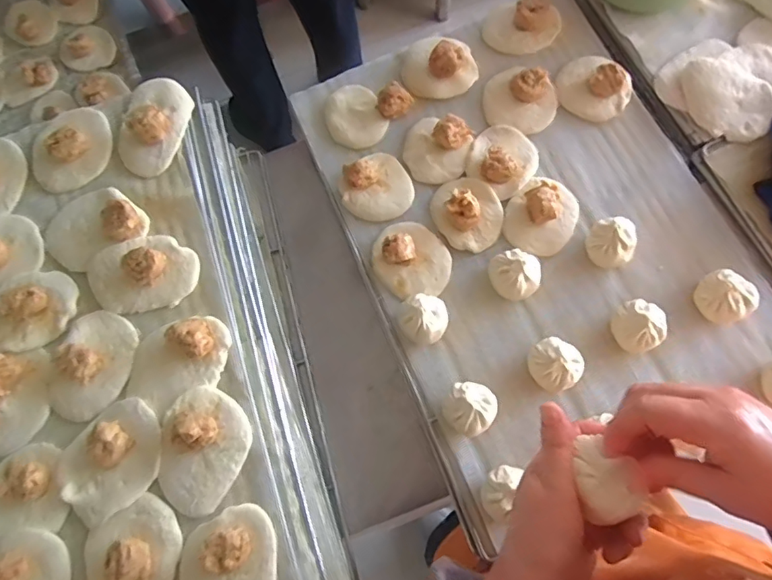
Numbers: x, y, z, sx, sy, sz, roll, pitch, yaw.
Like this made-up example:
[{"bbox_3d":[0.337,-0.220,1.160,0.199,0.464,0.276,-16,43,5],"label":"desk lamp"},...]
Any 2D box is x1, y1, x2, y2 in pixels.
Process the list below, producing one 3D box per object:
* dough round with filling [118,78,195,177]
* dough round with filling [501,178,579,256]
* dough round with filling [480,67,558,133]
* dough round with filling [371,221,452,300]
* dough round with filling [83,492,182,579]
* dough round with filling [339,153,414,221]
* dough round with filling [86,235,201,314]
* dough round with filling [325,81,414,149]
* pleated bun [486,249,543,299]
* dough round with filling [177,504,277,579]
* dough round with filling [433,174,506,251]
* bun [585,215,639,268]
[{"bbox_3d":[-0.264,-0.188,0.564,0.071,0.030,0.114,8,75,6],"label":"dough round with filling"},{"bbox_3d":[0.180,-0.088,0.582,0.077,0.031,0.088,35,80,12],"label":"dough round with filling"},{"bbox_3d":[0.166,-0.237,0.624,0.089,0.031,0.075,24,78,10],"label":"dough round with filling"},{"bbox_3d":[0.029,-0.039,0.578,0.086,0.033,0.089,-1,75,4],"label":"dough round with filling"},{"bbox_3d":[-0.219,0.235,0.439,0.084,0.023,0.089,0,75,1],"label":"dough round with filling"},{"bbox_3d":[-0.009,-0.126,0.604,0.080,0.036,0.082,-1,75,4],"label":"dough round with filling"},{"bbox_3d":[-0.252,-0.020,0.520,0.114,0.026,0.076,-6,75,-1],"label":"dough round with filling"},{"bbox_3d":[-0.031,-0.229,0.638,0.086,0.034,0.094,-1,75,4],"label":"dough round with filling"},{"bbox_3d":[0.143,-0.020,0.560,0.052,0.038,0.056,-1,75,4],"label":"pleated bun"},{"bbox_3d":[-0.140,0.248,0.443,0.084,0.024,0.105,-7,75,-1],"label":"dough round with filling"},{"bbox_3d":[0.097,-0.094,0.588,0.074,0.035,0.089,-29,75,-4],"label":"dough round with filling"},{"bbox_3d":[0.246,-0.053,0.560,0.054,0.048,0.051,-1,75,4],"label":"bun"}]

